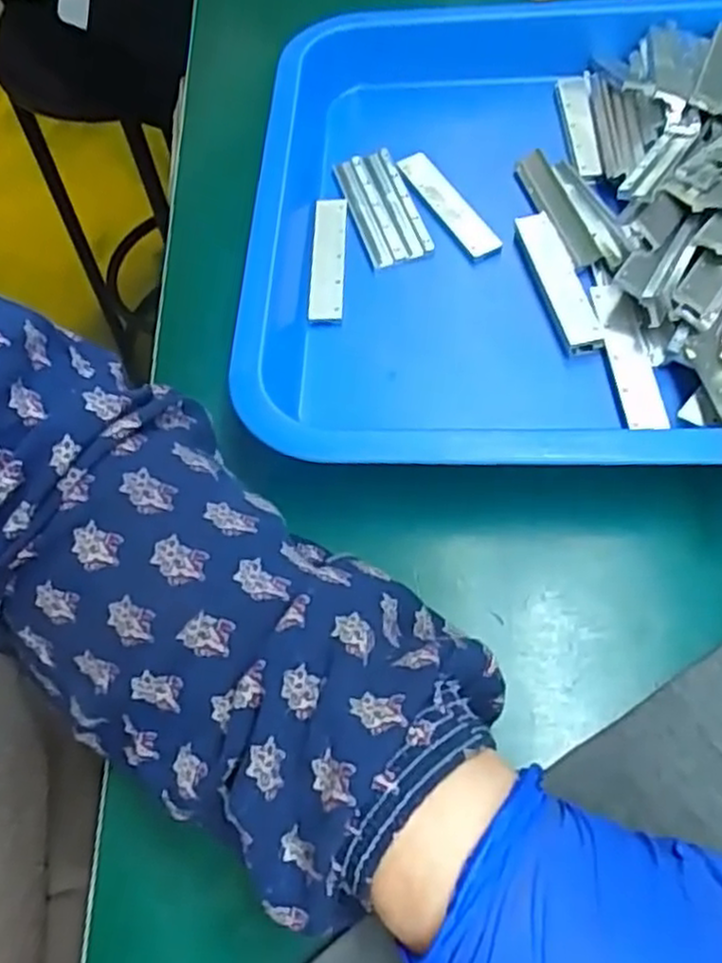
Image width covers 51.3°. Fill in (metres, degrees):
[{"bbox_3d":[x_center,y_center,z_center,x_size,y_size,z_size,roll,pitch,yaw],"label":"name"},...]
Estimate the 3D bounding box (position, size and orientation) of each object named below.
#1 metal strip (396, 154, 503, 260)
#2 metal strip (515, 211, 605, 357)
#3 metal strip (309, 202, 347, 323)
[{"bbox_3d":[0.045,-0.145,0.392,0.016,0.007,0.078,-26,61,-11],"label":"metal strip"},{"bbox_3d":[0.093,-0.098,0.359,0.020,0.005,0.087,-11,60,-2],"label":"metal strip"},{"bbox_3d":[-0.017,-0.112,0.381,0.018,0.009,0.079,-1,60,4],"label":"metal strip"}]

